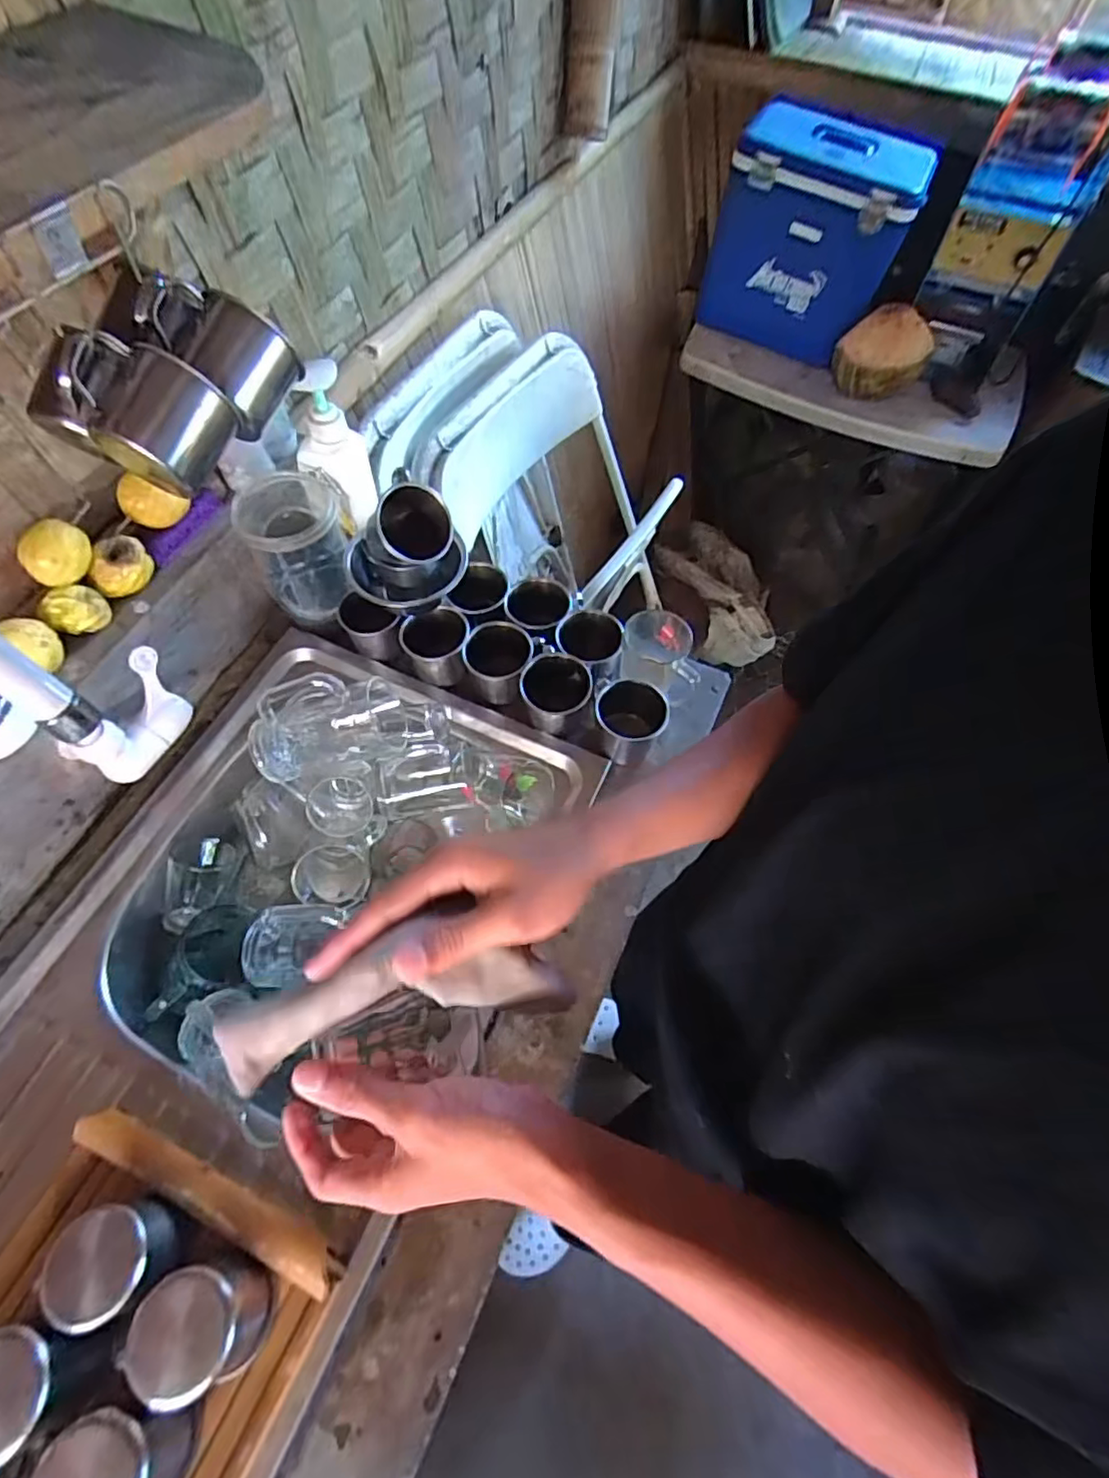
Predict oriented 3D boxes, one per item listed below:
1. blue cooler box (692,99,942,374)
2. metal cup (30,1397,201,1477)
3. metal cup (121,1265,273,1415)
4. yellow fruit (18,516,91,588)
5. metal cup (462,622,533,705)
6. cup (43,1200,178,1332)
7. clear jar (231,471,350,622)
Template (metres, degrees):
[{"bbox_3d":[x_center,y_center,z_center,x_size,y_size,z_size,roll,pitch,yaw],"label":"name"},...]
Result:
[{"bbox_3d":[0.531,-1.050,1.316,0.368,0.321,0.266,19,63,7],"label":"blue cooler box"},{"bbox_3d":[-0.265,0.438,0.384,0.069,0.072,0.072,1,63,-2],"label":"metal cup"},{"bbox_3d":[-0.235,0.386,0.414,0.070,0.068,0.066,1,63,-2],"label":"metal cup"},{"bbox_3d":[-0.442,-0.167,0.547,0.051,0.044,0.045,-3,63,-4],"label":"yellow fruit"},{"bbox_3d":[-0.060,-0.080,0.672,0.068,0.068,0.070,1,63,-2],"label":"metal cup"},{"bbox_3d":[-0.294,0.349,0.420,0.054,0.069,0.059,1,63,-2],"label":"cup"},{"bbox_3d":[-0.270,-0.207,0.668,0.096,0.121,0.111,-13,64,-9],"label":"clear jar"}]

